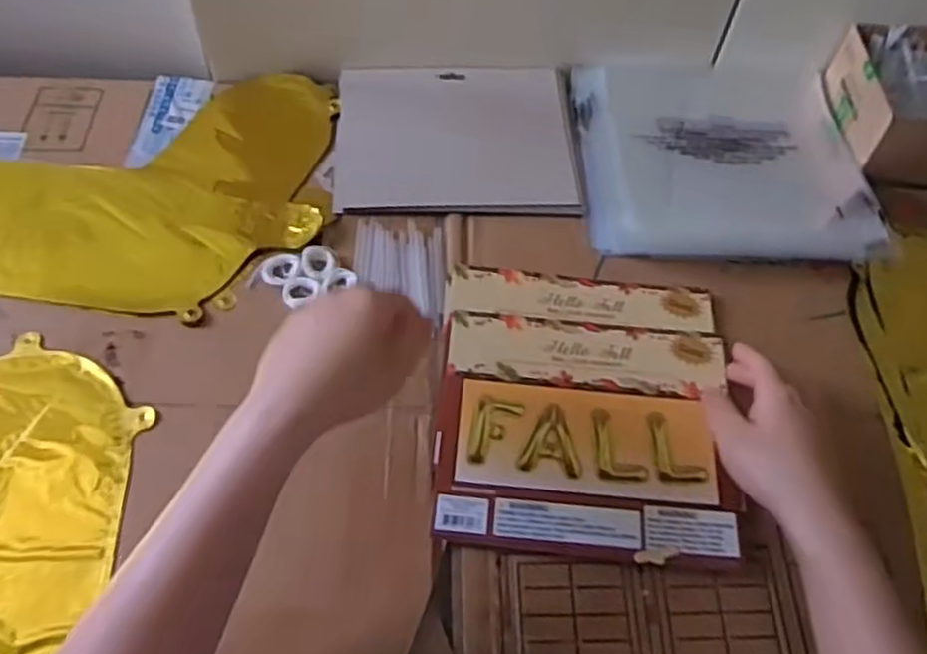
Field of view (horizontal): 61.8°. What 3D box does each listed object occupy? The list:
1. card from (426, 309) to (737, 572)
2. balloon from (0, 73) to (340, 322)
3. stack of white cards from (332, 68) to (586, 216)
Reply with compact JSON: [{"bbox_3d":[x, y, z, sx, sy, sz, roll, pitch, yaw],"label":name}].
[{"bbox_3d":[0.084,0.070,0.526,0.195,0.007,0.165,5,60,0],"label":"card"},{"bbox_3d":[-0.310,-0.120,0.615,0.387,0.014,0.240,2,60,-1],"label":"balloon"},{"bbox_3d":[-0.006,-0.162,0.660,0.200,0.010,0.159,-1,61,-4],"label":"stack of white cards"}]

